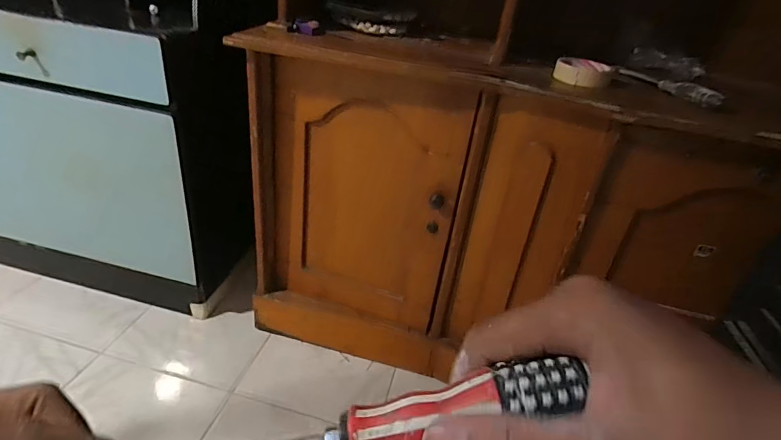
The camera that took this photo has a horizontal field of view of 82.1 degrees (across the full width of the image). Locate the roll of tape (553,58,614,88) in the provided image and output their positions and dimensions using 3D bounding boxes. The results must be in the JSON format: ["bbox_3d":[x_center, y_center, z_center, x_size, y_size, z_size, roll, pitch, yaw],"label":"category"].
[{"bbox_3d":[0.304,-0.231,0.706,0.082,0.028,0.093,24,35,25],"label":"roll of tape"}]

